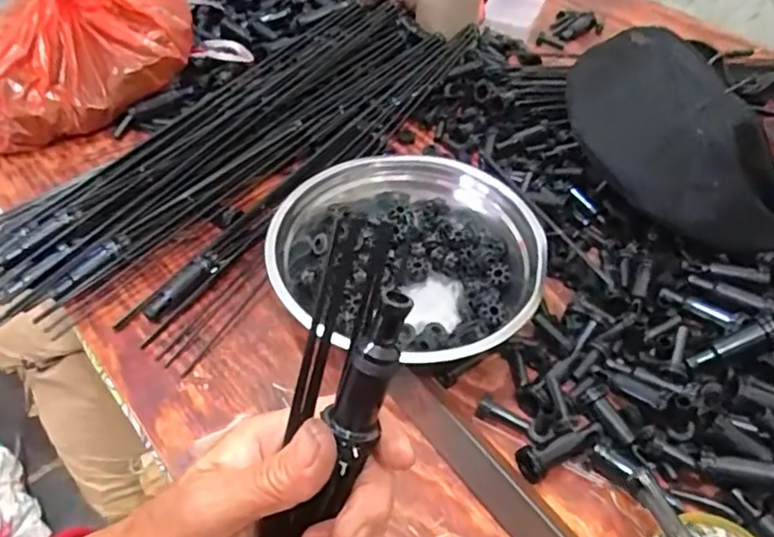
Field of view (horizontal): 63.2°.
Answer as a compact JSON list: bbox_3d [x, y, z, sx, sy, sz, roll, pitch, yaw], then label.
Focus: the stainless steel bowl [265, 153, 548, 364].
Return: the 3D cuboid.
[{"bbox_3d":[0.023,-0.009,0.529,0.219,0.062,0.187,30,53,24],"label":"stainless steel bowl"}]

